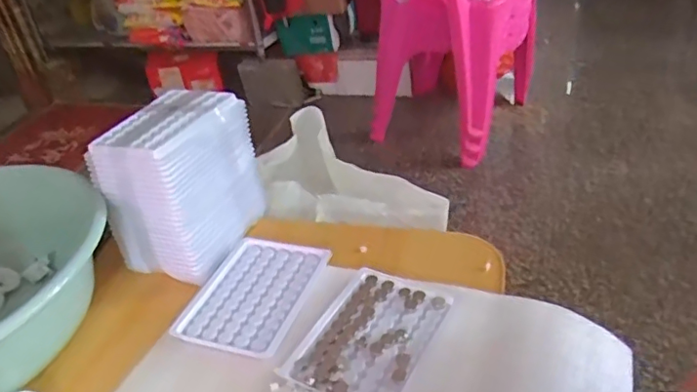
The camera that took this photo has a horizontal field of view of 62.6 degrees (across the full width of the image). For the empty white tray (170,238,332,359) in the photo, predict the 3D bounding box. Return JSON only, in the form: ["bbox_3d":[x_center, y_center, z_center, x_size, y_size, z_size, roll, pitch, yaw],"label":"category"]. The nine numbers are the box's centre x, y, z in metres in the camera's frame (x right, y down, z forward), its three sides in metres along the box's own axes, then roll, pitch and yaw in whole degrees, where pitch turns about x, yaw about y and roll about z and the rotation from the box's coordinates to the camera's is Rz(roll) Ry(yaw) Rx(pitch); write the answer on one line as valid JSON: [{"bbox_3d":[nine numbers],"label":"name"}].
[{"bbox_3d":[-0.084,0.084,0.501,0.098,0.007,0.127,5,37,18],"label":"empty white tray"}]

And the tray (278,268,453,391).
[{"bbox_3d":[0.017,0.107,0.446,0.091,0.007,0.126,14,40,28],"label":"tray"}]

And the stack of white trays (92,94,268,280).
[{"bbox_3d":[-0.160,-0.016,0.559,0.096,0.129,0.129,9,38,22],"label":"stack of white trays"}]

